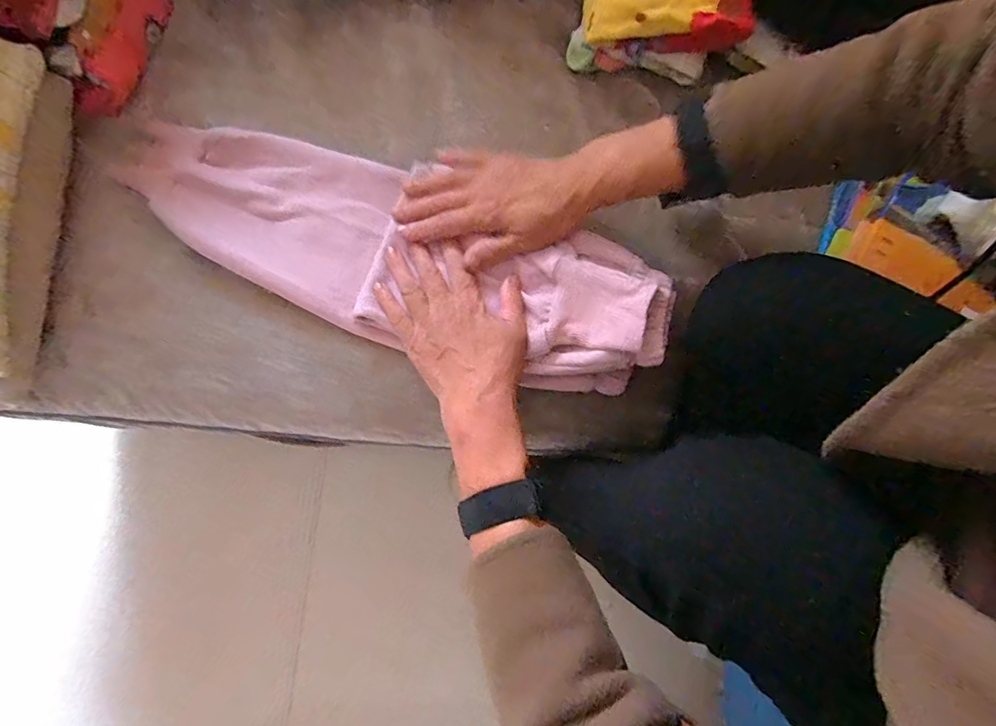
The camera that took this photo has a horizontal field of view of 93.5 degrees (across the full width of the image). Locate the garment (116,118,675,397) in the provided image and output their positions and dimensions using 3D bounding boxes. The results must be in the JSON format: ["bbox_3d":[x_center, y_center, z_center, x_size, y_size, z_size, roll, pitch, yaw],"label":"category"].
[{"bbox_3d":[-0.095,-0.102,0.414,0.481,0.057,0.148,21,78,7],"label":"garment"}]

